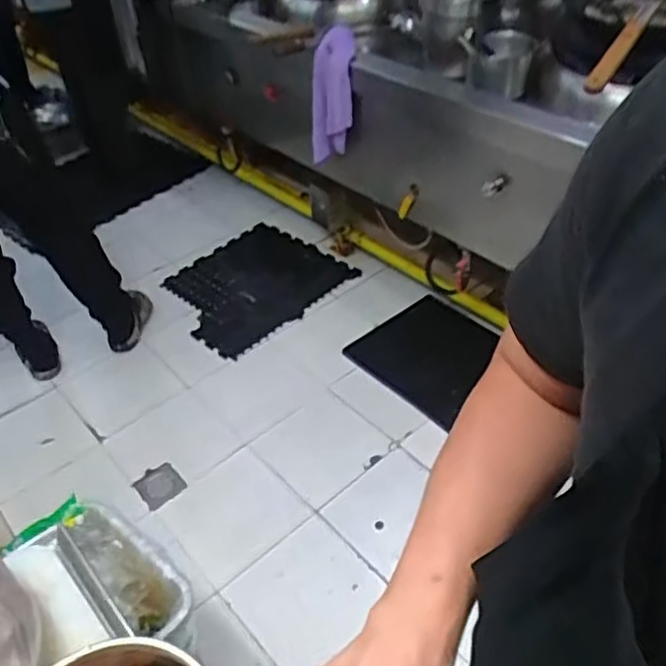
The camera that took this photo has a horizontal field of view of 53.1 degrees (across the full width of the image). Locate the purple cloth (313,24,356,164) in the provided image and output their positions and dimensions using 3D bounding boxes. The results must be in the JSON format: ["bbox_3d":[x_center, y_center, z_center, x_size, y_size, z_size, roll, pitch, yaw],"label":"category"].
[{"bbox_3d":[0.001,-0.623,1.784,0.121,0.341,0.118,-5,42,-1],"label":"purple cloth"}]

